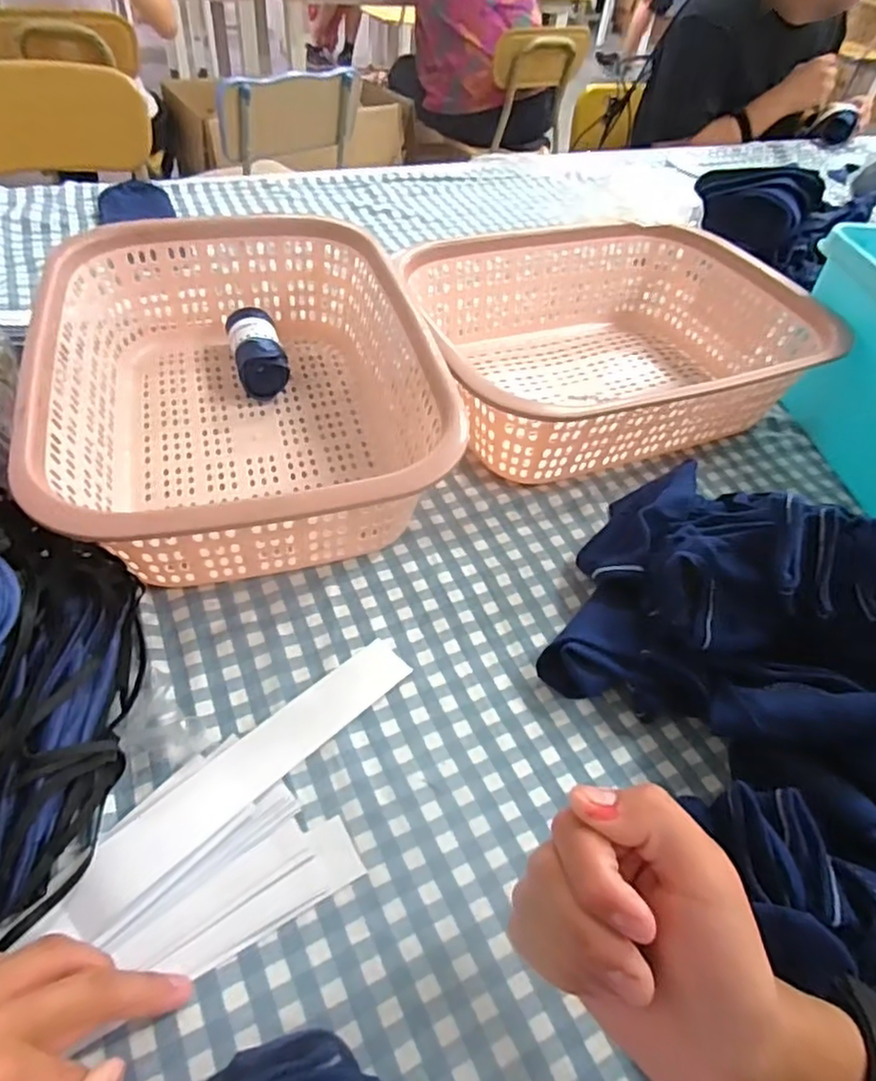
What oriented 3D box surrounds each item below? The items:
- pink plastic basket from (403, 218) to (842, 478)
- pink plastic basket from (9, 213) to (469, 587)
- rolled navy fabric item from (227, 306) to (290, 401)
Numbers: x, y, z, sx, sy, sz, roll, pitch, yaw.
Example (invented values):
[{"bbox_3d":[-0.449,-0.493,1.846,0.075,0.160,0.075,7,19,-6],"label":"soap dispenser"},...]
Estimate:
[{"bbox_3d":[0.153,-0.186,0.610,0.350,0.106,0.263,-13,52,-16],"label":"pink plastic basket"},{"bbox_3d":[-0.151,-0.122,0.516,0.270,0.116,0.361,-8,51,-12],"label":"pink plastic basket"},{"bbox_3d":[-0.168,-0.177,0.599,0.046,0.042,0.106,-13,52,-16],"label":"rolled navy fabric item"}]

